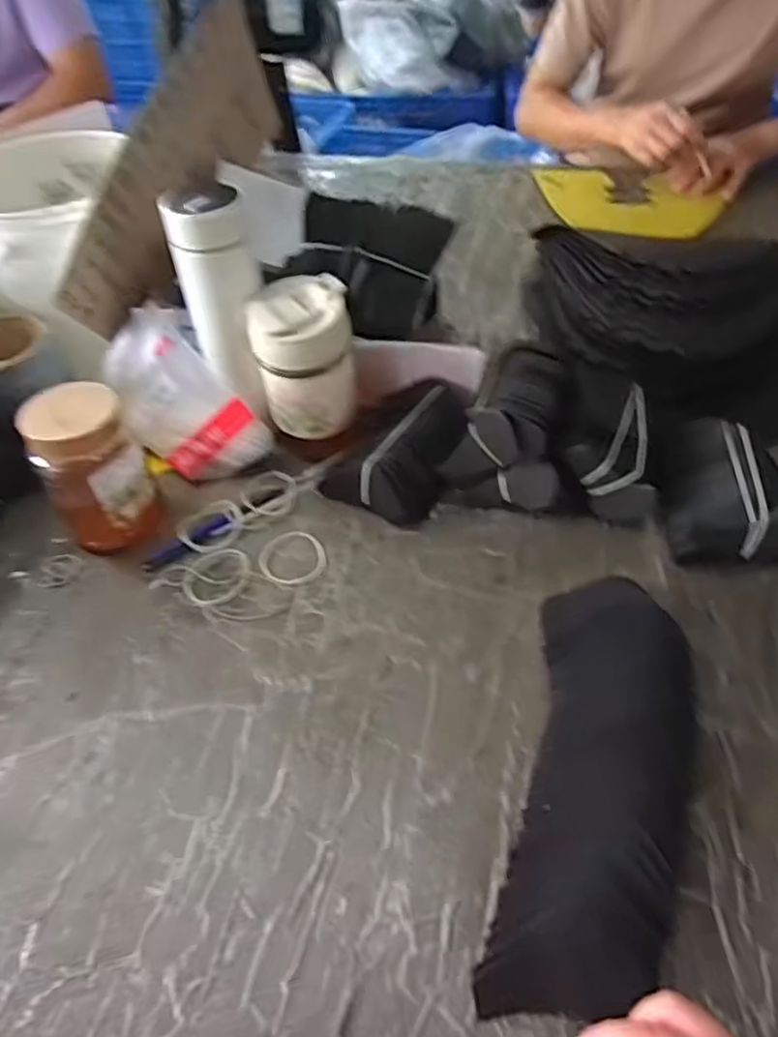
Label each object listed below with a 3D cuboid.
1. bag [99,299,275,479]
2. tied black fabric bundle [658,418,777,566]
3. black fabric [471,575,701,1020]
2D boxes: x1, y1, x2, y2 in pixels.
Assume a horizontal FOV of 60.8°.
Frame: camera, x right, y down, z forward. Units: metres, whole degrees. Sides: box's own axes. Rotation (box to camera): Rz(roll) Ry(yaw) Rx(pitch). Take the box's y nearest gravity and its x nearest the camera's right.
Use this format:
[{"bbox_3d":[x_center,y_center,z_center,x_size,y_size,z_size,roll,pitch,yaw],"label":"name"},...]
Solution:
[{"bbox_3d":[-0.191,-0.106,0.608,0.090,0.113,0.148,-36,54,-26],"label":"bag"},{"bbox_3d":[0.275,-0.026,0.548,0.089,0.057,0.133,3,47,7],"label":"tied black fabric bundle"},{"bbox_3d":[0.134,0.154,0.403,0.103,0.038,0.258,11,49,14],"label":"black fabric"}]

